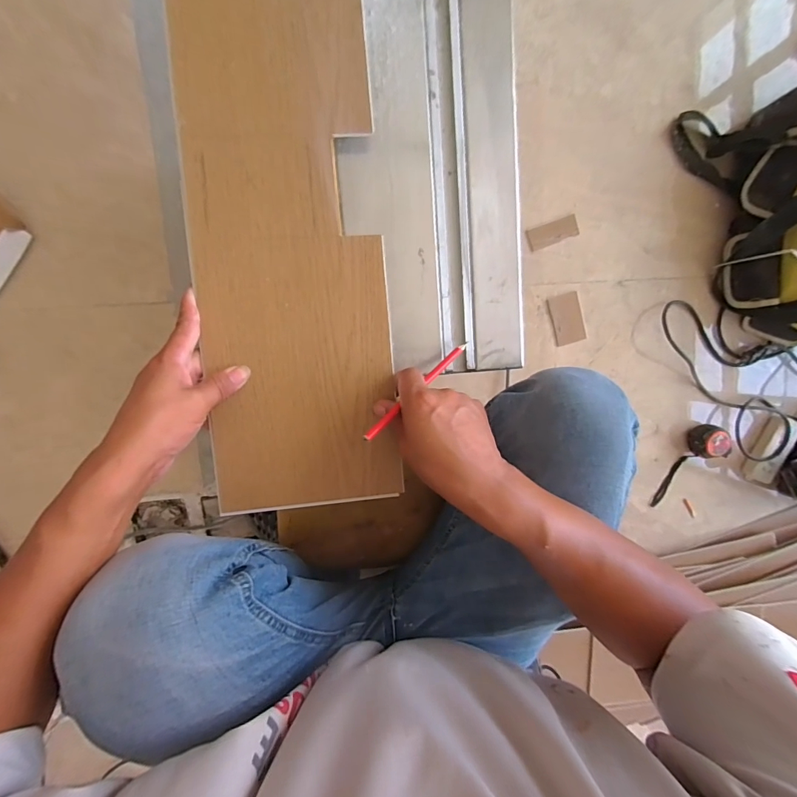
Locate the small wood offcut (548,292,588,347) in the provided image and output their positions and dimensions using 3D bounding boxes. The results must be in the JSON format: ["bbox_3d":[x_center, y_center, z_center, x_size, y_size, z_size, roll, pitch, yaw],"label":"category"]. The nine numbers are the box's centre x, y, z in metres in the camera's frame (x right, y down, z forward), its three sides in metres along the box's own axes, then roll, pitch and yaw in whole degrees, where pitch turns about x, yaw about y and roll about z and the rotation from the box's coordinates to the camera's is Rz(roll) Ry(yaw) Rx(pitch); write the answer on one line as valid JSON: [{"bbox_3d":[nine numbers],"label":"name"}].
[{"bbox_3d":[0.310,-0.145,0.714,0.057,0.004,0.088,-16,99,-3],"label":"small wood offcut"}]

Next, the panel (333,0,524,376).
[{"bbox_3d":[0.036,-0.220,0.405,0.184,0.007,0.380,-5,98,-5],"label":"panel"}]

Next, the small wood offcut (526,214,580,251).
[{"bbox_3d":[0.277,-0.297,0.695,0.090,0.009,0.038,-20,99,-3],"label":"small wood offcut"}]

